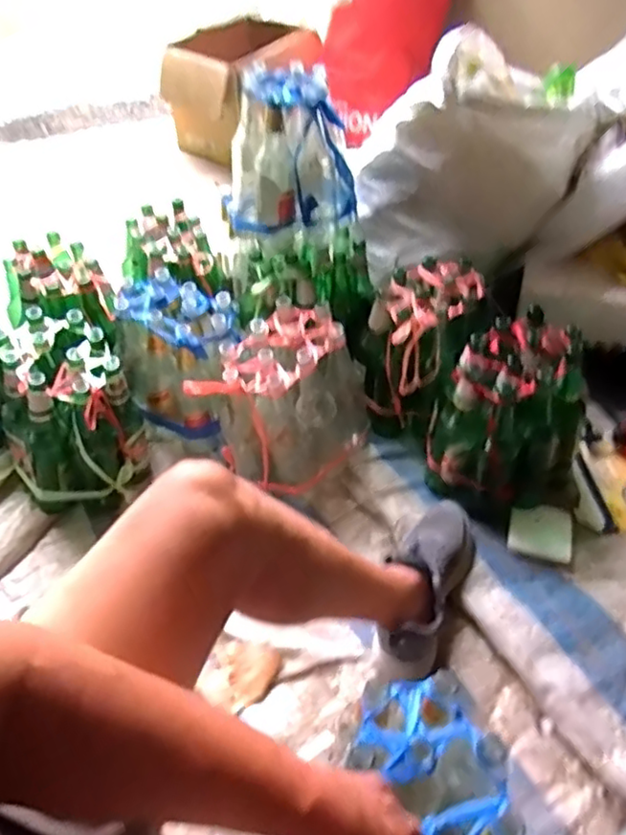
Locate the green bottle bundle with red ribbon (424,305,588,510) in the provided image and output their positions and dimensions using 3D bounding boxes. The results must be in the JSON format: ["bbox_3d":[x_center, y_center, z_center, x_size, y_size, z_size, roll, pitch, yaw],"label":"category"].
[{"bbox_3d":[0.327,-0.002,1.064,0.228,0.243,0.238,25,52,21],"label":"green bottle bundle with red ribbon"}]

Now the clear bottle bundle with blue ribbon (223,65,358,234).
[{"bbox_3d":[-0.037,-0.450,1.155,0.203,0.267,0.197,0,47,0],"label":"clear bottle bundle with blue ribbon"}]

